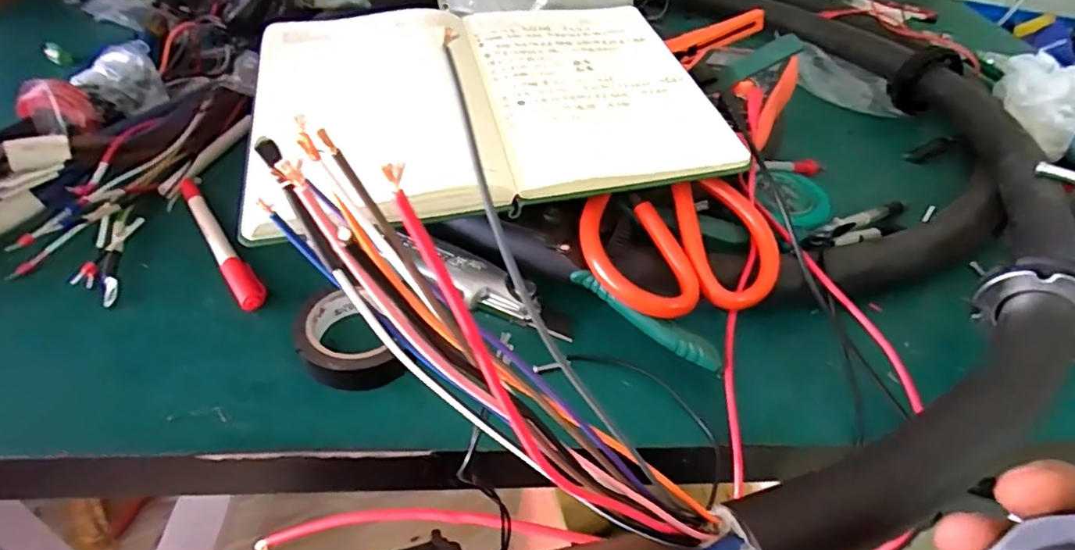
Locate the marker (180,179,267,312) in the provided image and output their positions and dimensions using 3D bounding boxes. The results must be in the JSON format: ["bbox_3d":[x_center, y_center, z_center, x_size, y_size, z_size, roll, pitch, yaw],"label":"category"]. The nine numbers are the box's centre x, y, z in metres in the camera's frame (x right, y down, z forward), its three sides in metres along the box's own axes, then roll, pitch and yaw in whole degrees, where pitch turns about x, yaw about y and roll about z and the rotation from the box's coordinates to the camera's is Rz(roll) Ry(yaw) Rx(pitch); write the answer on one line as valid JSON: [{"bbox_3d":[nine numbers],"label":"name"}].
[{"bbox_3d":[-0.196,-0.018,0.370,0.016,0.017,0.108,-27,52,-30],"label":"marker"}]

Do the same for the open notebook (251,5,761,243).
[{"bbox_3d":[-0.018,-0.121,0.396,0.251,0.017,0.209,-9,51,-13],"label":"open notebook"}]

